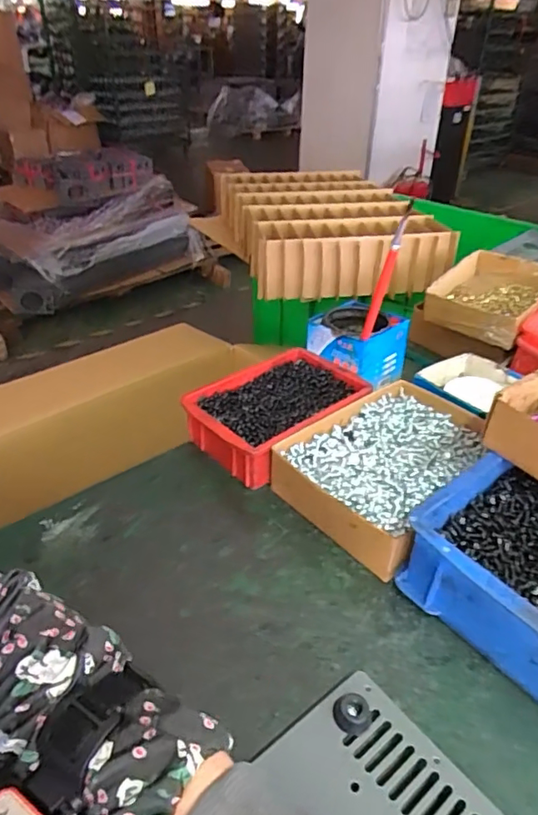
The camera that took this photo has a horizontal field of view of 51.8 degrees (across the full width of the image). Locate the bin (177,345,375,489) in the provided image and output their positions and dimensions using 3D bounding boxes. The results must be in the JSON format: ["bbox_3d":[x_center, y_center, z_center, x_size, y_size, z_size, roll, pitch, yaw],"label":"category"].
[{"bbox_3d":[0.008,0.006,0.644,0.192,0.060,0.133,-28,45,-34],"label":"bin"}]

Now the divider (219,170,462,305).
[{"bbox_3d":[0.095,-0.351,1.059,0.311,0.100,0.494,-5,35,-9],"label":"divider"}]

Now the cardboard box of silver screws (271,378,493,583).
[{"bbox_3d":[0.133,0.060,0.581,0.218,0.056,0.165,-27,45,-33],"label":"cardboard box of silver screws"}]

